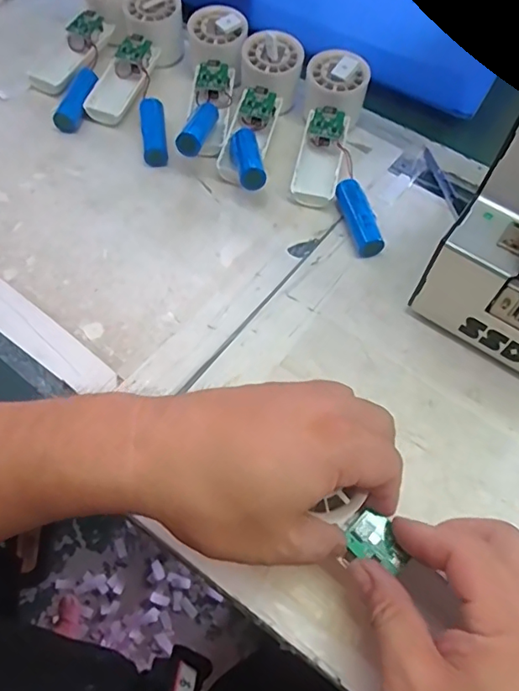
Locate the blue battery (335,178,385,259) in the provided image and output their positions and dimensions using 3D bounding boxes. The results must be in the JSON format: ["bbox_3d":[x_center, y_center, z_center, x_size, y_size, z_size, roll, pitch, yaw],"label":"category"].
[{"bbox_3d":[0.084,-0.110,0.447,0.025,0.021,0.074,-8,60,-8],"label":"blue battery"}]

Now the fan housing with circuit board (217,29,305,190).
[{"bbox_3d":[0.000,-0.206,0.468,0.060,0.061,0.165,8,59,2],"label":"fan housing with circuit board"}]

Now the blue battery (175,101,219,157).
[{"bbox_3d":[-0.053,-0.195,0.465,0.021,0.020,0.083,11,46,3],"label":"blue battery"}]

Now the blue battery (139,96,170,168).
[{"bbox_3d":[-0.097,-0.198,0.479,0.022,0.018,0.075,-7,60,-7],"label":"blue battery"}]

